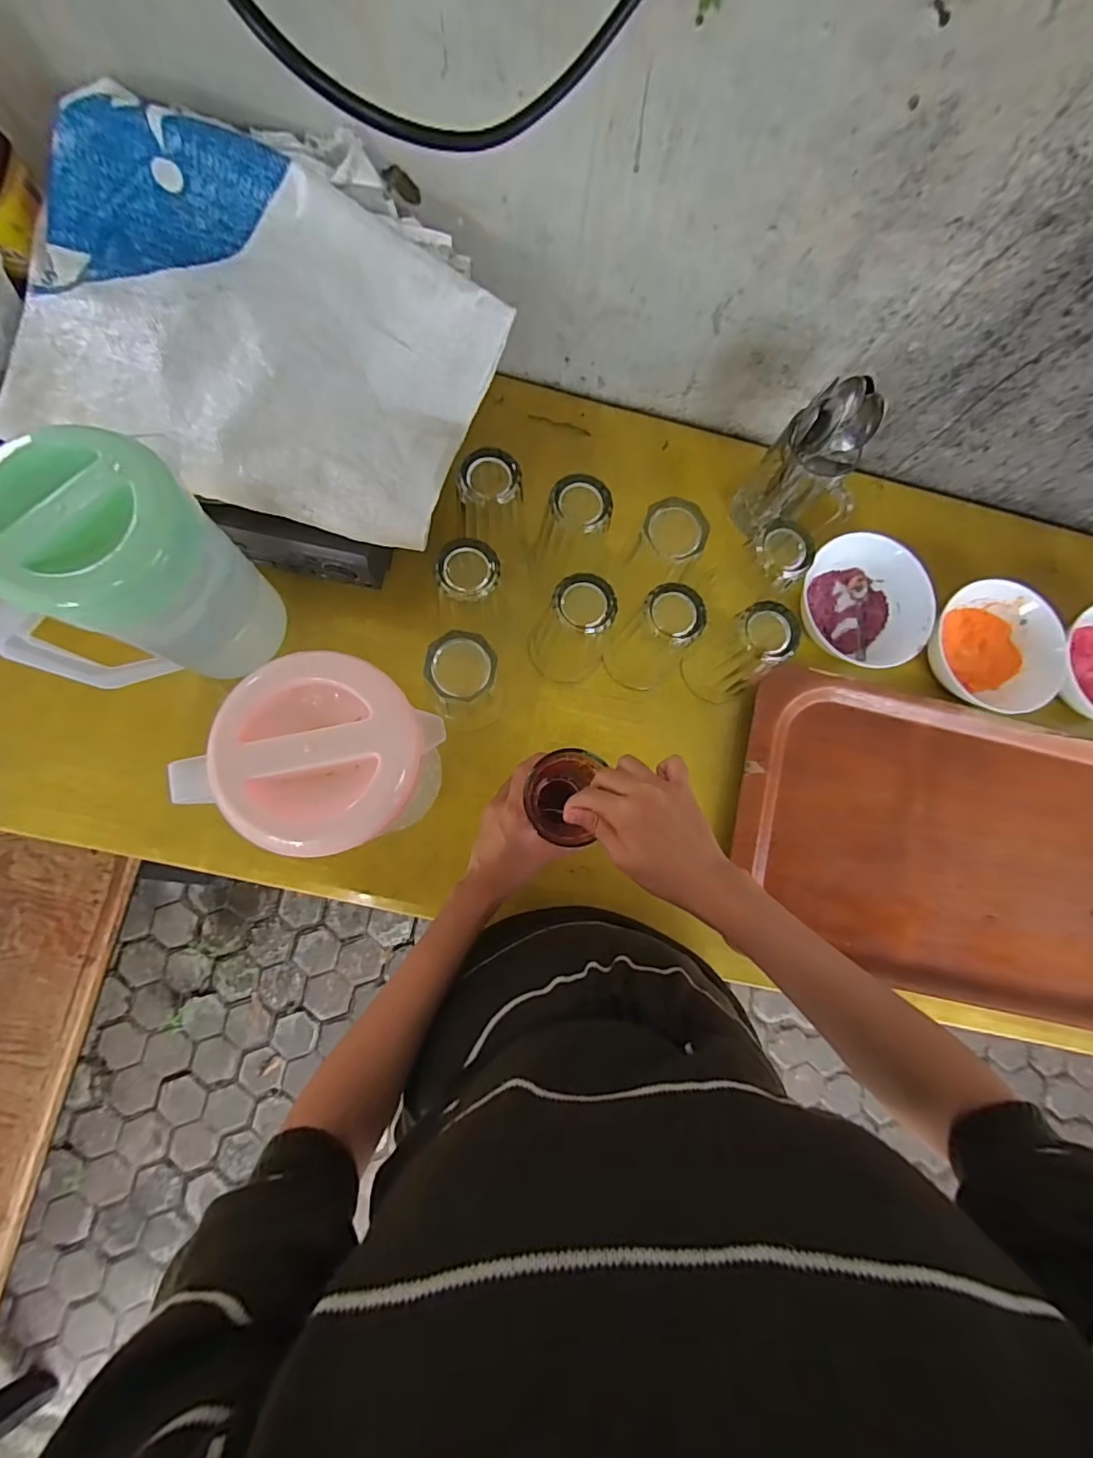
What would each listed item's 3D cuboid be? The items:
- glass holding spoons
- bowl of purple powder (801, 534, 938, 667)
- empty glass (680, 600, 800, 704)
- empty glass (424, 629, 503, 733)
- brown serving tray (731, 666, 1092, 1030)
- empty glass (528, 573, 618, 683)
[{"bbox_3d":[0.265,-0.258,0.562,0.088,0.170,0.073,20,82,-2],"label":"glass holding spoons"},{"bbox_3d":[0.342,-0.133,0.603,0.142,0.050,0.125,45,82,1],"label":"bowl of purple powder"},{"bbox_3d":[0.188,-0.072,0.536,0.064,0.111,0.066,-37,88,-8],"label":"empty glass"},{"bbox_3d":[-0.074,-0.042,0.525,0.064,0.121,0.071,-11,85,-6],"label":"empty glass"},{"bbox_3d":[0.448,0.129,0.590,0.502,0.017,0.298,14,83,-3],"label":"brown serving tray"},{"bbox_3d":[0.025,-0.092,0.534,0.075,0.130,0.066,35,82,0],"label":"empty glass"}]

